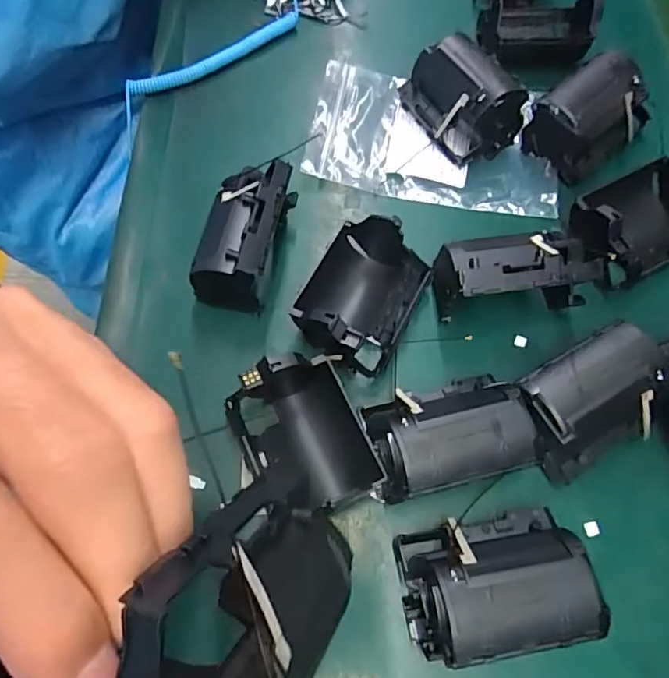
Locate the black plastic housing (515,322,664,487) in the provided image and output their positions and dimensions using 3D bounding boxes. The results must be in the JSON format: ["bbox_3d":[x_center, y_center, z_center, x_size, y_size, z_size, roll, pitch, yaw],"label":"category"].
[{"bbox_3d":[0.117,0.030,0.243,0.066,0.041,0.049,-25,68,-11],"label":"black plastic housing"}]

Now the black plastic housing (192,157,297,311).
[{"bbox_3d":[-0.047,-0.053,0.276,0.045,0.049,0.073,18,67,4],"label":"black plastic housing"}]

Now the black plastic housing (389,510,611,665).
[{"bbox_3d":[0.064,0.099,0.213,0.071,0.042,0.049,-9,66,-4],"label":"black plastic housing"}]

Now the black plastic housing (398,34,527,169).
[{"bbox_3d":[0.078,-0.149,0.321,0.049,0.040,0.070,-28,68,-12],"label":"black plastic housing"}]

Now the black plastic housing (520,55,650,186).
[{"bbox_3d":[0.156,-0.135,0.316,0.072,0.041,0.047,-35,70,-15],"label":"black plastic housing"}]

